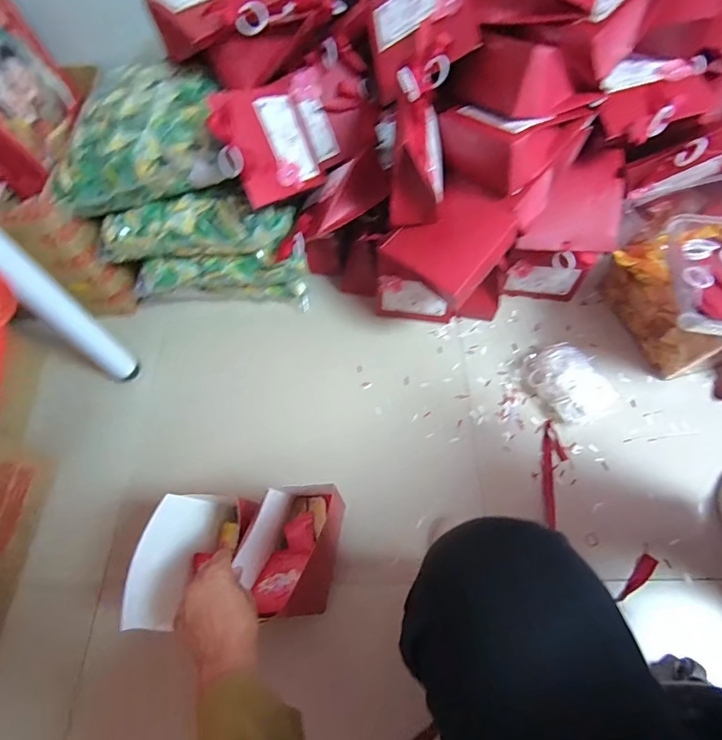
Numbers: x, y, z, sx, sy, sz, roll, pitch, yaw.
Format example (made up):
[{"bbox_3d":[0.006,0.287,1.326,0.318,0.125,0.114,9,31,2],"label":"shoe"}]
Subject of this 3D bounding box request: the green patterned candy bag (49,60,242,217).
[{"bbox_3d":[-0.341,-0.363,0.678,0.276,0.105,0.234,-5,62,0],"label":"green patterned candy bag"}]

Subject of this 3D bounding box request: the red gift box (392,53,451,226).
[{"bbox_3d":[0.088,-0.324,0.620,0.082,0.188,0.150,5,63,5],"label":"red gift box"}]

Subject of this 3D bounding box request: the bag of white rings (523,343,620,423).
[{"bbox_3d":[0.366,0.020,0.753,0.111,0.061,0.146,-26,64,-11],"label":"bag of white rings"}]

